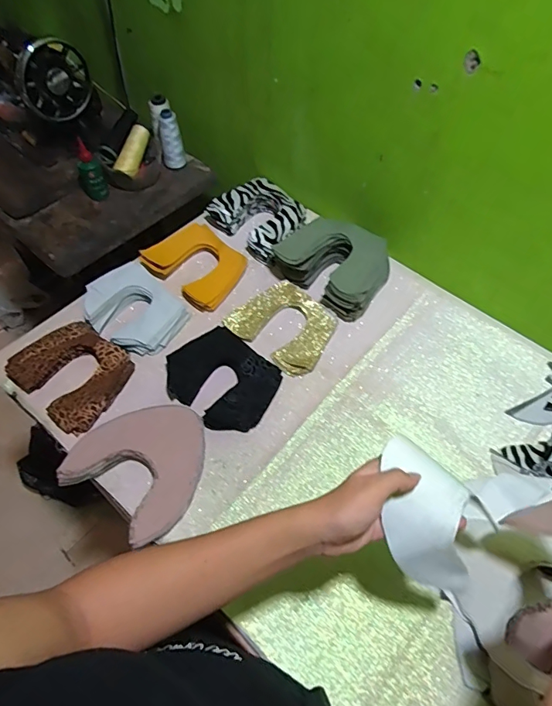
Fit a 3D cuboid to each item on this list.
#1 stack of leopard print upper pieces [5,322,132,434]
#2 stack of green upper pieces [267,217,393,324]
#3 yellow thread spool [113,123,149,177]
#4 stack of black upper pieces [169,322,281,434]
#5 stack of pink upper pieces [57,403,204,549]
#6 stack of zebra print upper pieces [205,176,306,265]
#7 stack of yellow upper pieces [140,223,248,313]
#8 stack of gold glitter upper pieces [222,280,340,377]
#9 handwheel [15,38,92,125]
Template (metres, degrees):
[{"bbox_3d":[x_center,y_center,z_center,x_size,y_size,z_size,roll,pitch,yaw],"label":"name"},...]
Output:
[{"bbox_3d":[-0.298,0.027,0.675,0.158,0.030,0.133,34,63,19],"label":"stack of leopard print upper pieces"},{"bbox_3d":[0.095,-0.156,0.765,0.177,0.078,0.145,31,62,18],"label":"stack of green upper pieces"},{"bbox_3d":[-0.282,-0.401,0.904,0.035,0.037,0.112,15,75,9],"label":"yellow thread spool"},{"bbox_3d":[-0.079,0.038,0.668,0.162,0.031,0.128,36,64,20],"label":"stack of black upper pieces"},{"bbox_3d":[-0.171,0.140,0.600,0.169,0.028,0.162,32,62,18],"label":"stack of pink upper pieces"},{"bbox_3d":[-0.024,-0.245,0.842,0.162,0.059,0.137,40,65,22],"label":"stack of zebra print upper pieces"},{"bbox_3d":[-0.137,-0.154,0.789,0.160,0.040,0.130,32,63,18],"label":"stack of yellow upper pieces"},{"bbox_3d":[0.018,-0.046,0.732,0.155,0.016,0.139,36,64,20],"label":"stack of gold glitter upper pieces"},{"bbox_3d":[-0.400,-0.497,0.836,0.028,0.132,0.138,31,62,18],"label":"handwheel"}]

